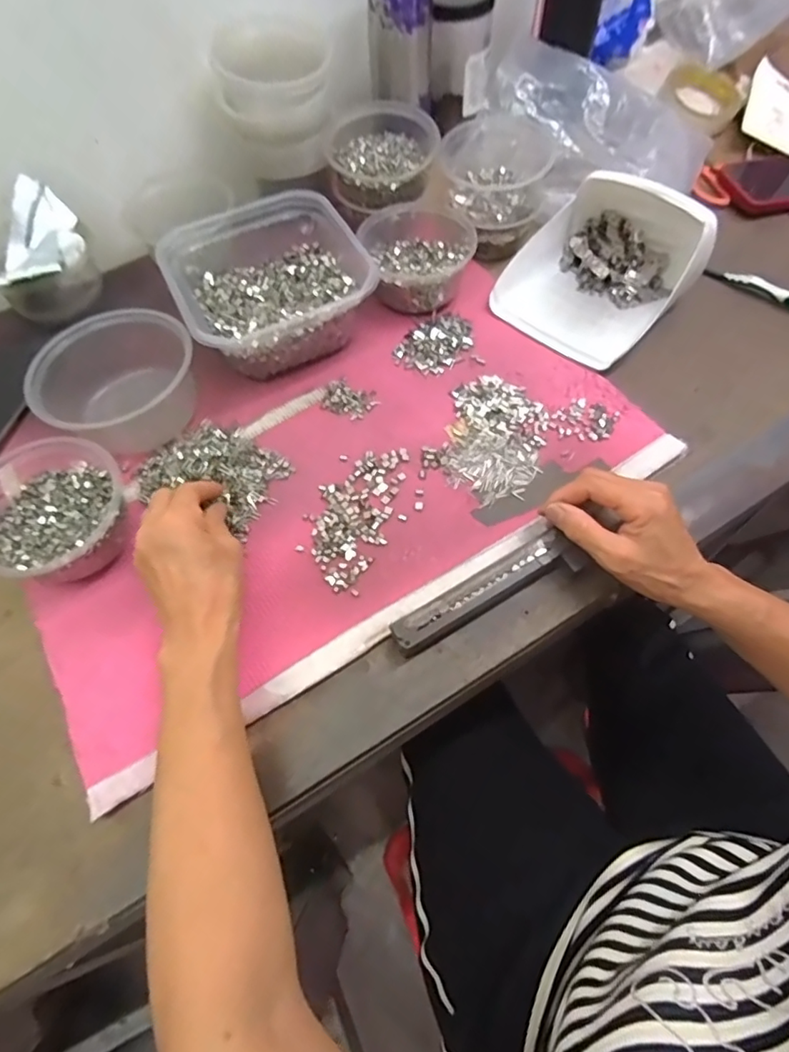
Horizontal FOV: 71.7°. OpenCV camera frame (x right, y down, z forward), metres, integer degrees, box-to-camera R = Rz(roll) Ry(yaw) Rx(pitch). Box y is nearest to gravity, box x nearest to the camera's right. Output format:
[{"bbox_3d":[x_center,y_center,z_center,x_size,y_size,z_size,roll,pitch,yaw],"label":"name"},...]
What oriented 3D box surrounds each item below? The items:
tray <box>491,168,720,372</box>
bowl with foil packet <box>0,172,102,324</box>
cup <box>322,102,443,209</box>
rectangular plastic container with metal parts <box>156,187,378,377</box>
[{"bbox_3d":[0.204,-0.261,0.532,0.156,0.081,0.181,40,71,18],"label":"tray"},{"bbox_3d":[-0.347,-0.256,0.542,0.103,0.089,0.097,-1,64,1],"label":"bowl with foil packet"},{"bbox_3d":[-0.011,-0.389,0.587,0.113,0.064,0.118,-1,64,1],"label":"cup"},{"bbox_3d":[-0.121,-0.232,0.531,0.170,0.072,0.164,-24,66,-10],"label":"rectangular plastic container with metal parts"}]

